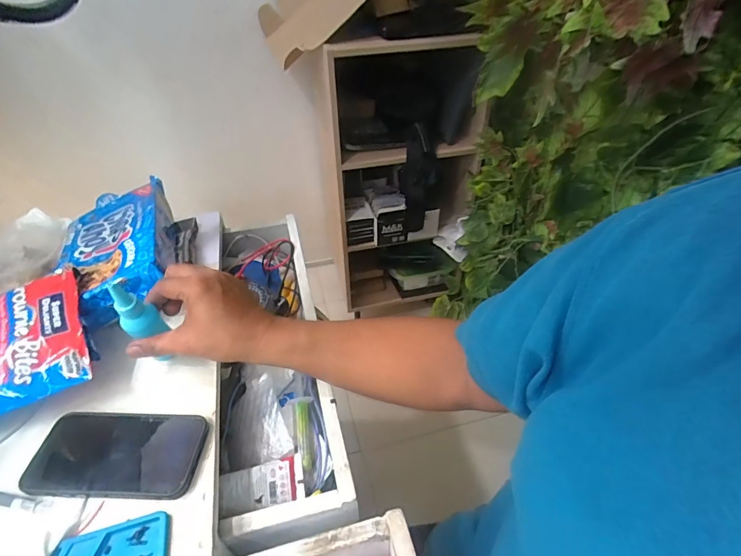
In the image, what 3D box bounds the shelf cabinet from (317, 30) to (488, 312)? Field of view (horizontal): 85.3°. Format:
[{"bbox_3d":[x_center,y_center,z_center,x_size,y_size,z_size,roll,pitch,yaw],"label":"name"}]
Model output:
[{"bbox_3d":[0.089,-0.265,1.174,0.399,0.765,0.295,2,42,5],"label":"shelf cabinet"}]

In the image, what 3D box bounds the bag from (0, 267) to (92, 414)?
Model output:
[{"bbox_3d":[-0.396,0.080,0.417,0.192,0.075,0.134,-16,44,-16],"label":"bag"}]

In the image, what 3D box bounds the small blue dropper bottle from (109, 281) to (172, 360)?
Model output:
[{"bbox_3d":[-0.235,0.043,0.413,0.027,0.104,0.030,-16,43,0],"label":"small blue dropper bottle"}]

